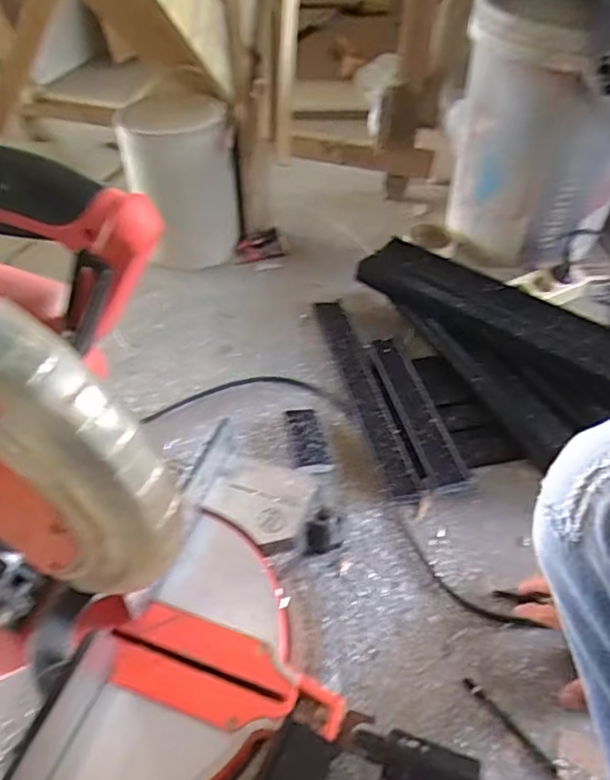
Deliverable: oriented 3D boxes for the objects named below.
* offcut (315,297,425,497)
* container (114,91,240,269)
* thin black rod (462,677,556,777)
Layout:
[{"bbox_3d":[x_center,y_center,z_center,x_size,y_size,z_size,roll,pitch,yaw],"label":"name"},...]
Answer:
[{"bbox_3d":[0.077,-0.006,0.824,0.049,0.024,0.379,-9,47,-10],"label":"offcut"},{"bbox_3d":[-0.217,-0.366,1.027,0.176,0.239,0.176,-9,48,-11],"label":"container"},{"bbox_3d":[0.185,0.305,0.531,0.009,0.004,0.099,-31,55,-27],"label":"thin black rod"}]

